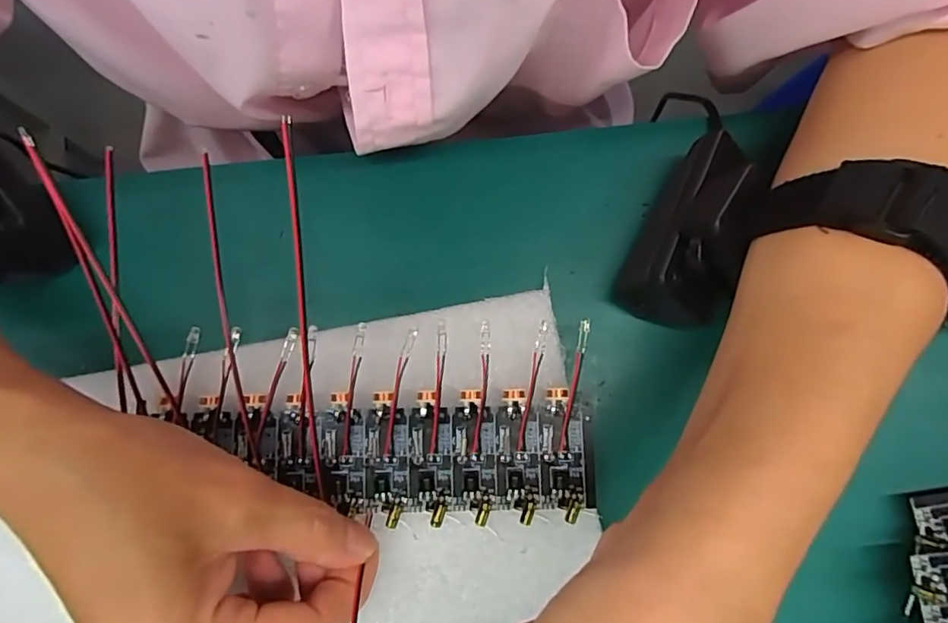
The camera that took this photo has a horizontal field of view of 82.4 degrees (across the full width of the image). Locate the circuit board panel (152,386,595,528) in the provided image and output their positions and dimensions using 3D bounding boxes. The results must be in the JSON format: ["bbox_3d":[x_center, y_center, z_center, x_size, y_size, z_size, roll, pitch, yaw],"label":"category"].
[{"bbox_3d":[-0.033,0.048,0.195,0.148,0.009,0.046,5,76,0],"label":"circuit board panel"}]

